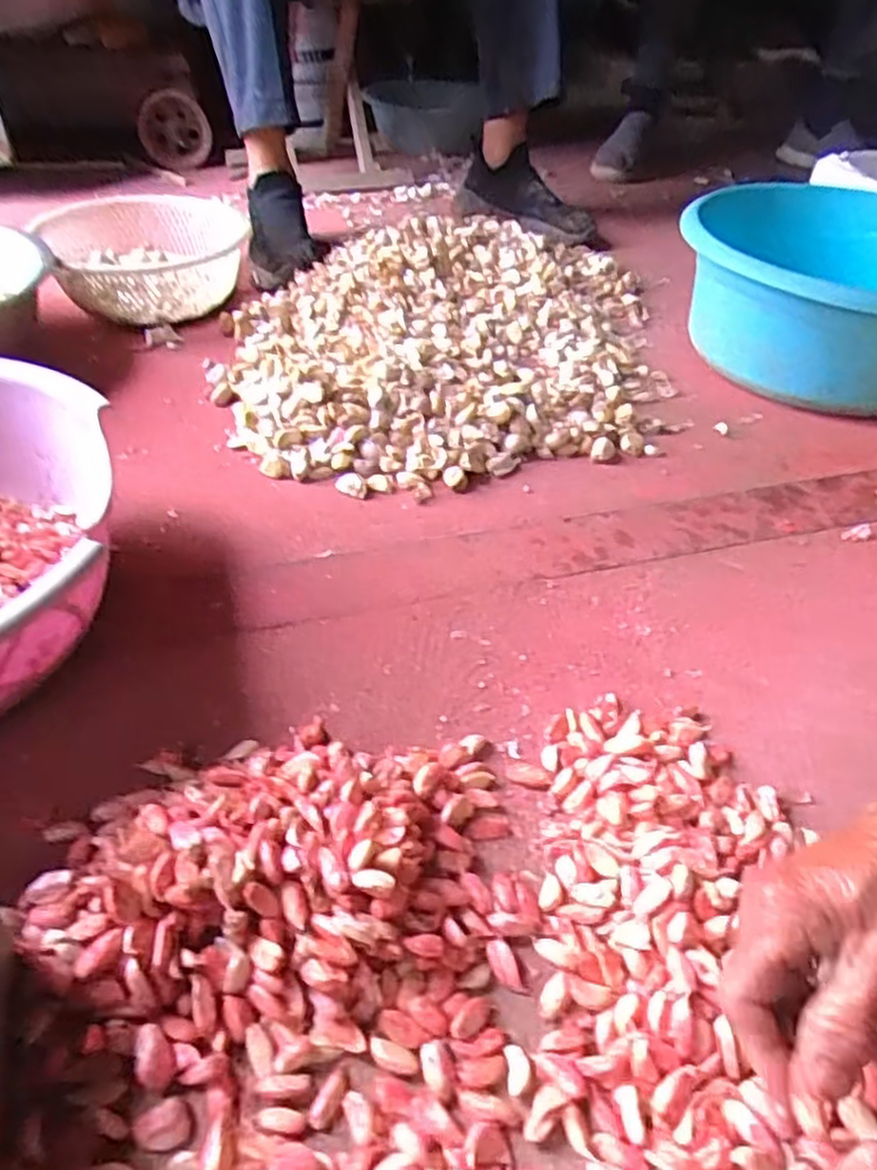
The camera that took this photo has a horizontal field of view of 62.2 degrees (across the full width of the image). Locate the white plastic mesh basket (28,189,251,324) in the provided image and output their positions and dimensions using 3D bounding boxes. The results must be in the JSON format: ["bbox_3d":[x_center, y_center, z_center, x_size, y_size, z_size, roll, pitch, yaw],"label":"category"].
[{"bbox_3d":[-0.403,-0.461,1.008,0.259,0.077,0.296,-15,48,-19],"label":"white plastic mesh basket"}]

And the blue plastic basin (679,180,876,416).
[{"bbox_3d":[0.459,-0.351,0.878,0.317,0.148,0.355,30,49,25],"label":"blue plastic basin"}]

